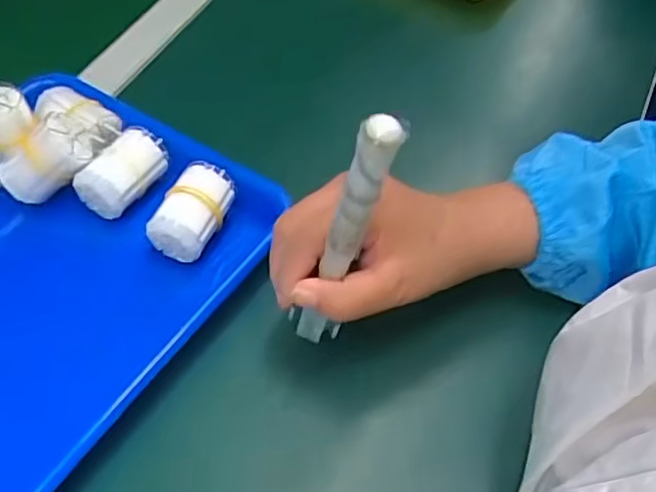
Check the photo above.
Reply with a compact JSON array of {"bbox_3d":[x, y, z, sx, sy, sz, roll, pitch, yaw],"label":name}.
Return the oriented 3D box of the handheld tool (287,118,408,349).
[{"bbox_3d":[0.007,-0.001,0.330,0.015,0.152,0.020,-16,54,-29],"label":"handheld tool"}]

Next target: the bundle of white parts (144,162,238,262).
[{"bbox_3d":[-0.087,-0.024,0.445,0.034,0.033,0.062,21,56,14],"label":"bundle of white parts"}]

